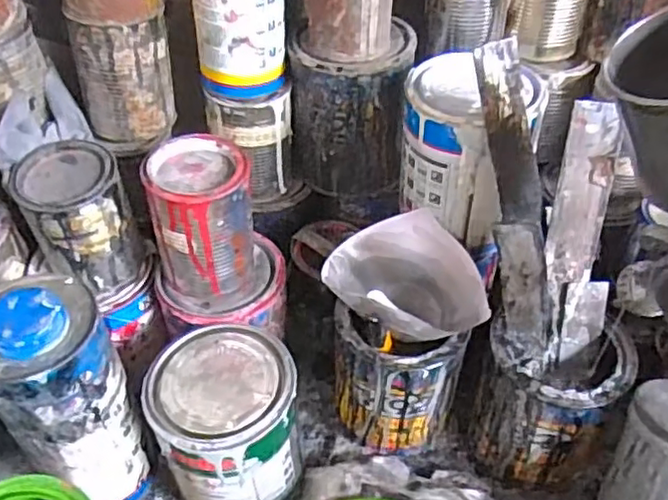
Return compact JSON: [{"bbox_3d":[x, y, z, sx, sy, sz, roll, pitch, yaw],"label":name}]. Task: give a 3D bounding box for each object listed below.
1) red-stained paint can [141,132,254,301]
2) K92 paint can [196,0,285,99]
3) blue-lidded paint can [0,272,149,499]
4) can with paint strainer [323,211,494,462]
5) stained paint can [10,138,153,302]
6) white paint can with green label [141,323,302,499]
[{"bbox_3d":[-0.100,-0.024,0.491,0.074,0.099,0.072,-8,46,-9],"label":"red-stained paint can"},{"bbox_3d":[-0.074,-0.193,0.509,0.068,0.125,0.068,1,45,-1],"label":"K92 paint can"},{"bbox_3d":[-0.189,0.107,0.462,0.078,0.184,0.079,1,45,-1],"label":"blue-lidded paint can"},{"bbox_3d":[0.052,0.070,0.536,0.113,0.157,0.125,-4,45,-6],"label":"can with paint strainer"},{"bbox_3d":[-0.193,-0.023,0.502,0.072,0.108,0.072,1,45,-1],"label":"stained paint can"},{"bbox_3d":[-0.081,0.139,0.498,0.100,0.133,0.102,1,45,-1],"label":"white paint can with green label"}]

